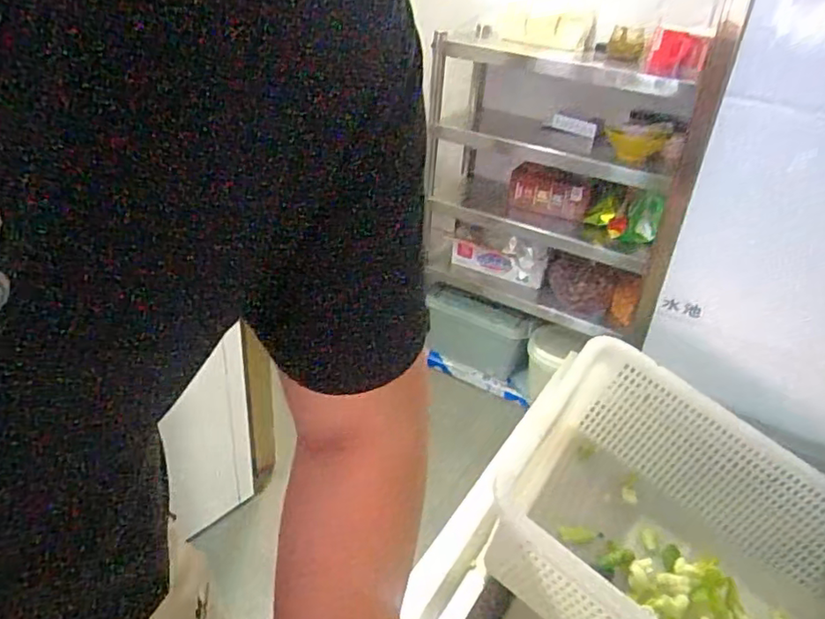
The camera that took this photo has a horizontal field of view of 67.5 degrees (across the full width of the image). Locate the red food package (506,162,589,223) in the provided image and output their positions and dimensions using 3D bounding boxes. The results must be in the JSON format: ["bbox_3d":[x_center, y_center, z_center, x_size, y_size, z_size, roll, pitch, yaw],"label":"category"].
[{"bbox_3d":[0.395,-0.335,1.830,0.257,0.144,0.059,28,38,33],"label":"red food package"}]

